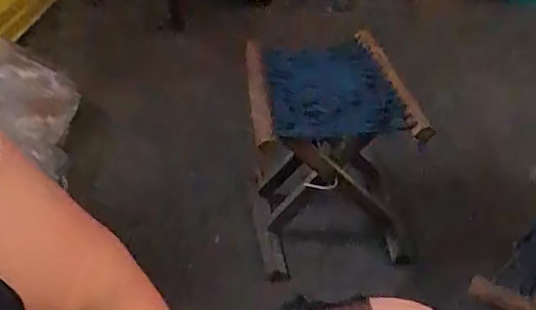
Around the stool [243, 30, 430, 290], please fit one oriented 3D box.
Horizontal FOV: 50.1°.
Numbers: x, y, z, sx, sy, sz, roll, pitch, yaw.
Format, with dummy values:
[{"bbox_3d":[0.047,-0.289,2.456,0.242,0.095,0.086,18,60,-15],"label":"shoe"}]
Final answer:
[{"bbox_3d":[0.106,-0.004,1.017,0.254,0.339,0.233,-5,40,-3],"label":"stool"}]

